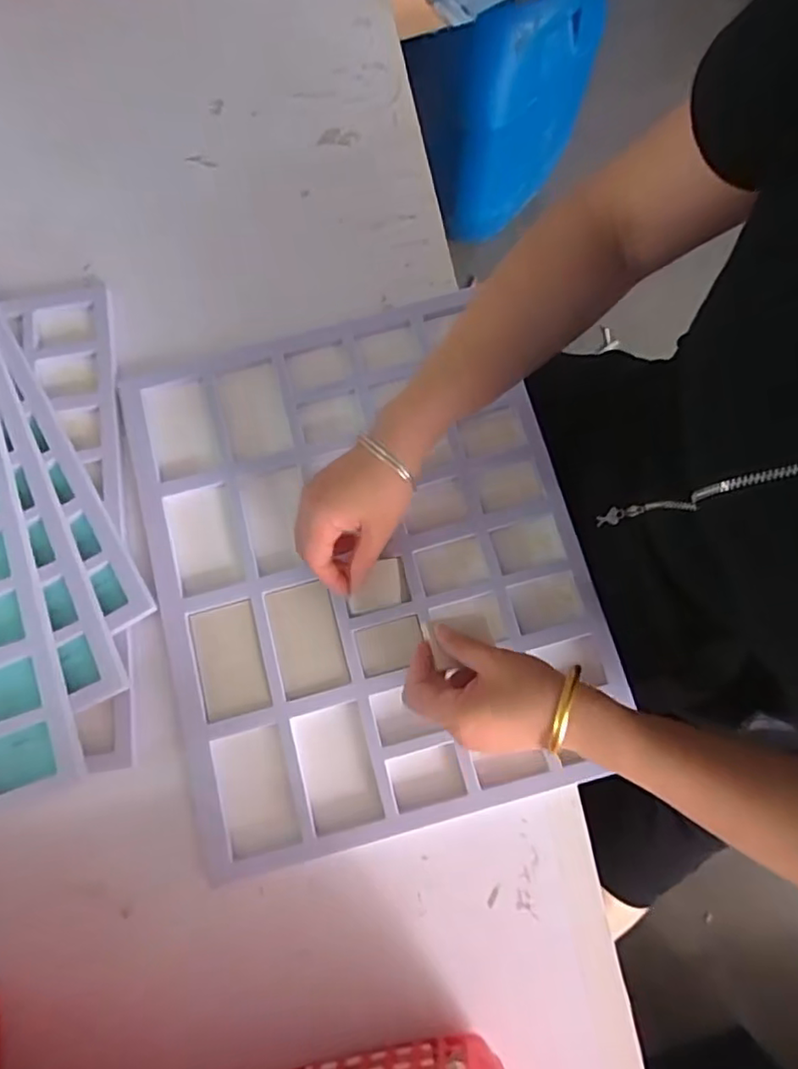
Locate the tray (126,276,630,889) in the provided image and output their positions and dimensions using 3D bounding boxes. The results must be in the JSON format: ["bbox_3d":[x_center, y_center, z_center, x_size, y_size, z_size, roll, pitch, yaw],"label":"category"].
[{"bbox_3d":[-0.030,0.019,0.503,0.342,0.031,0.420,-14,79,-4],"label":"tray"}]

